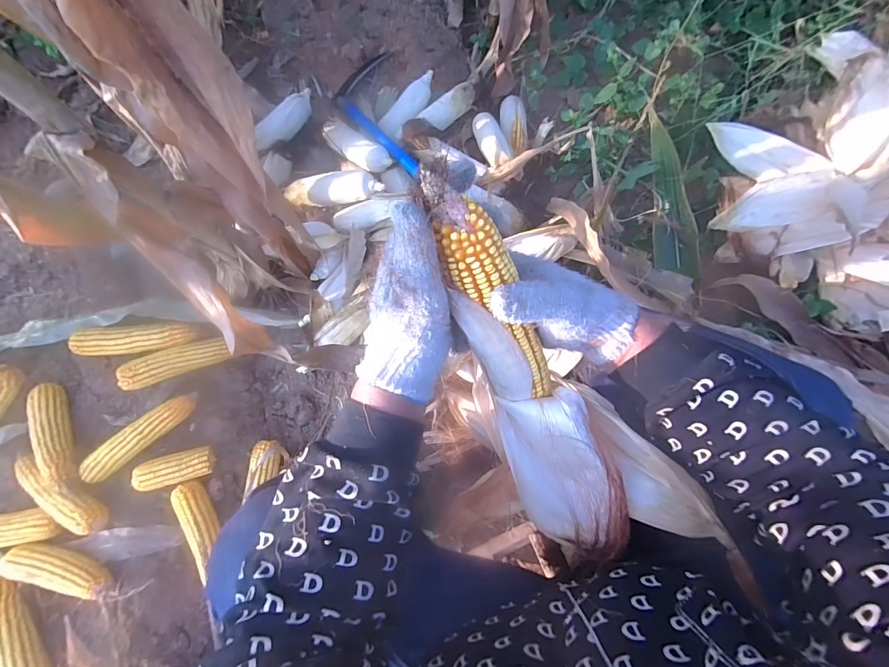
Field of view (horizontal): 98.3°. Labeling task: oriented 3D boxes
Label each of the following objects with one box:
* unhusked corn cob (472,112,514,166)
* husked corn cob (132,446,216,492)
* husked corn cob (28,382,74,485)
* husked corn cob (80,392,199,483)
[{"bbox_3d":[0.107,-0.429,0.859,0.056,0.041,0.193,-16,61,-4],"label":"unhusked corn cob"},{"bbox_3d":[-0.505,0.253,0.719,0.131,0.045,0.054,-11,77,-24],"label":"husked corn cob"},{"bbox_3d":[-0.737,0.182,0.722,0.047,0.042,0.194,-26,79,-6],"label":"husked corn cob"},{"bbox_3d":[-0.568,0.187,0.713,0.054,0.047,0.215,43,66,8],"label":"husked corn cob"}]

